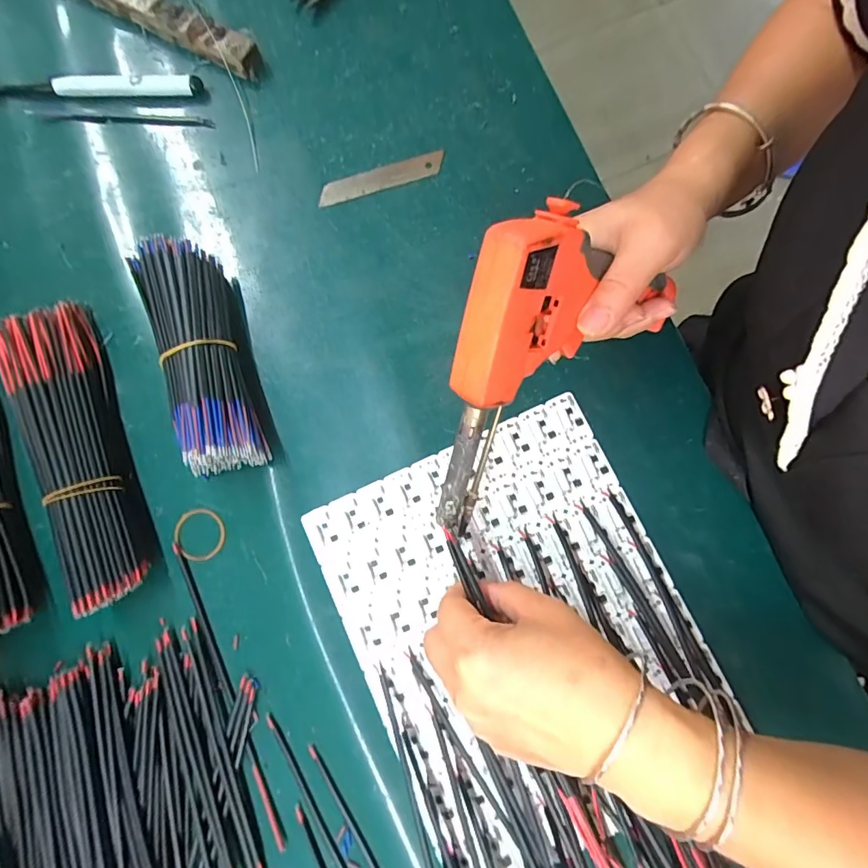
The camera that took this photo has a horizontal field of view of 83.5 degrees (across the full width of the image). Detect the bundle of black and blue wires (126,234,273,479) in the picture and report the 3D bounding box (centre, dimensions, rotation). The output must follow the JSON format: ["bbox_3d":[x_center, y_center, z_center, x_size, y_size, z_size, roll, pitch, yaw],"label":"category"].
[{"bbox_3d":[-0.150,-0.050,0.313,0.050,0.042,0.149,-15,80,-2],"label":"bundle of black and blue wires"}]

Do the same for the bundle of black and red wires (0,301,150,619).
[{"bbox_3d":[-0.227,0.010,0.311,0.045,0.042,0.200,-20,80,-3],"label":"bundle of black and red wires"}]

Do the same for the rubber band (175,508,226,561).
[{"bbox_3d":[-0.154,0.066,0.320,0.032,0.004,0.033,-13,80,-2],"label":"rubber band"}]

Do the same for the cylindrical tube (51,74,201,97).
[{"bbox_3d":[-0.234,-0.266,0.373,0.110,0.015,0.011,-4,80,0],"label":"cylindrical tube"}]

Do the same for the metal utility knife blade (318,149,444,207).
[{"bbox_3d":[-0.039,-0.190,0.362,0.095,0.004,0.018,-17,92,-1],"label":"metal utility knife blade"}]

